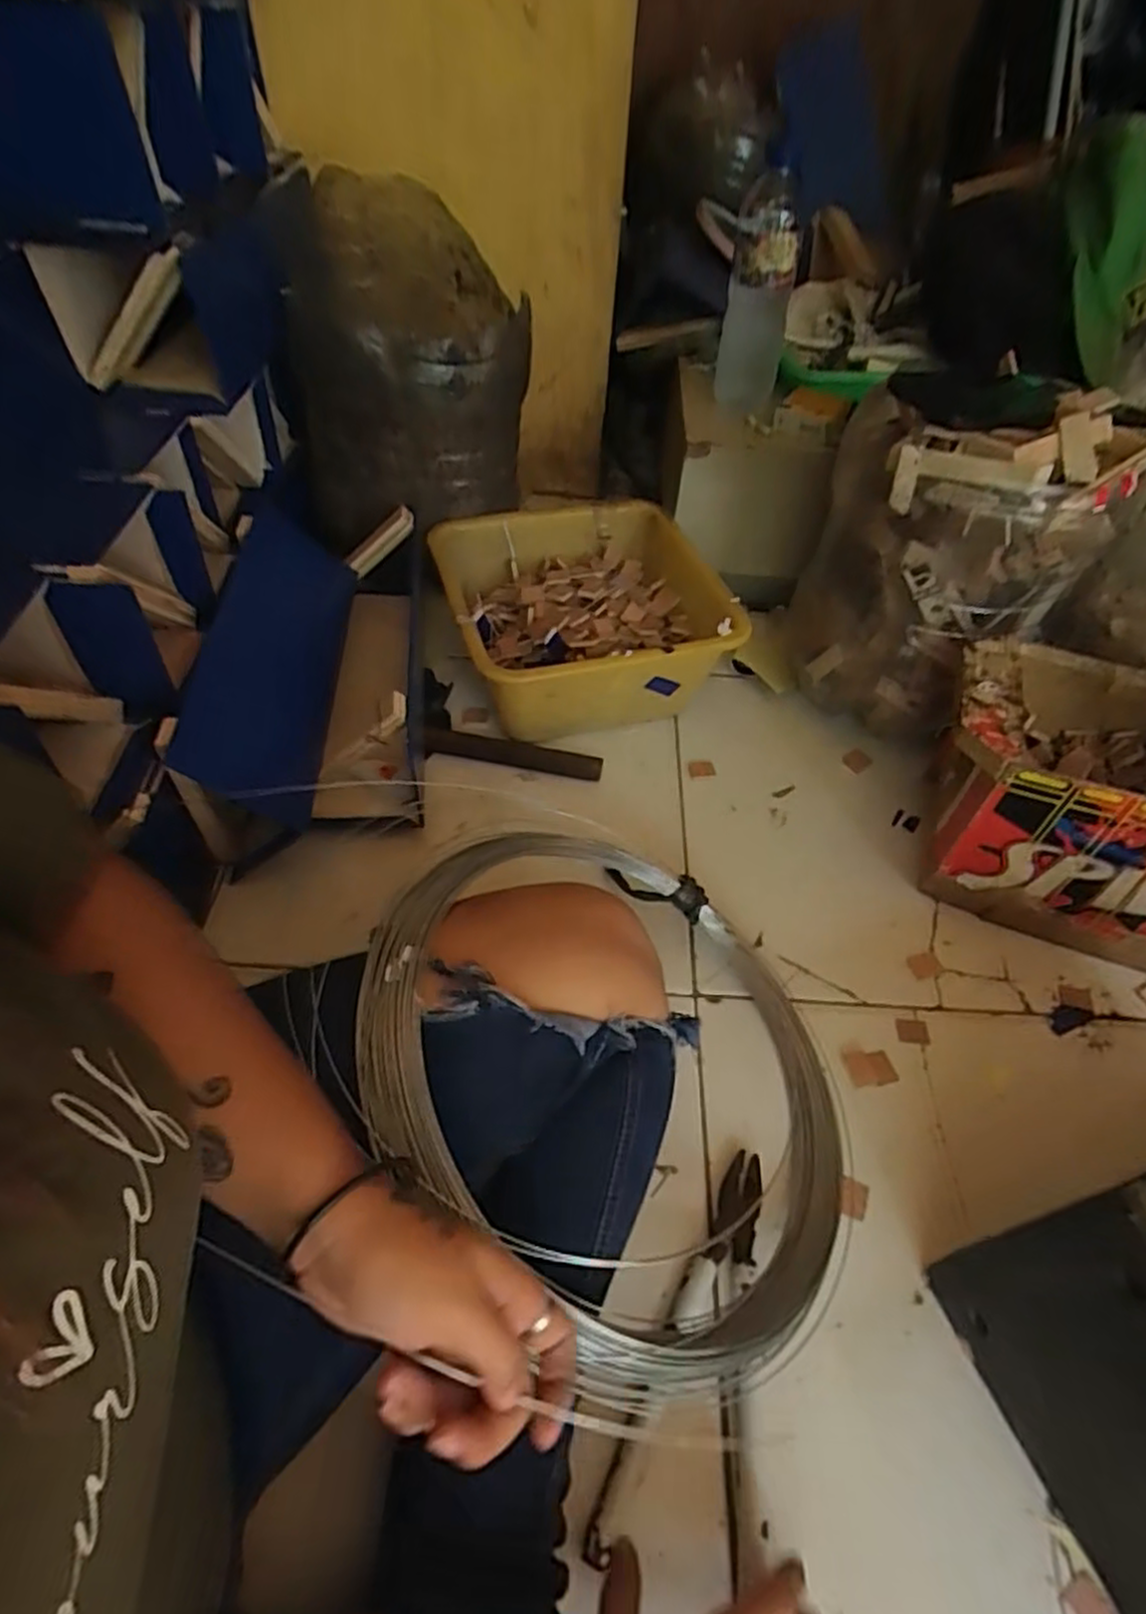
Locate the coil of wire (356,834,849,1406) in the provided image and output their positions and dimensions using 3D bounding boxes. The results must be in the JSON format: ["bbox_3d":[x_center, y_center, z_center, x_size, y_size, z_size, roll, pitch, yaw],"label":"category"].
[{"bbox_3d":[0.037,0.163,0.477,0.346,0.027,0.337,20,42,-25],"label":"coil of wire"}]

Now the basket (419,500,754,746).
[{"bbox_3d":[0.010,-0.191,0.797,0.272,0.126,0.268,-11,51,-12],"label":"basket"}]

